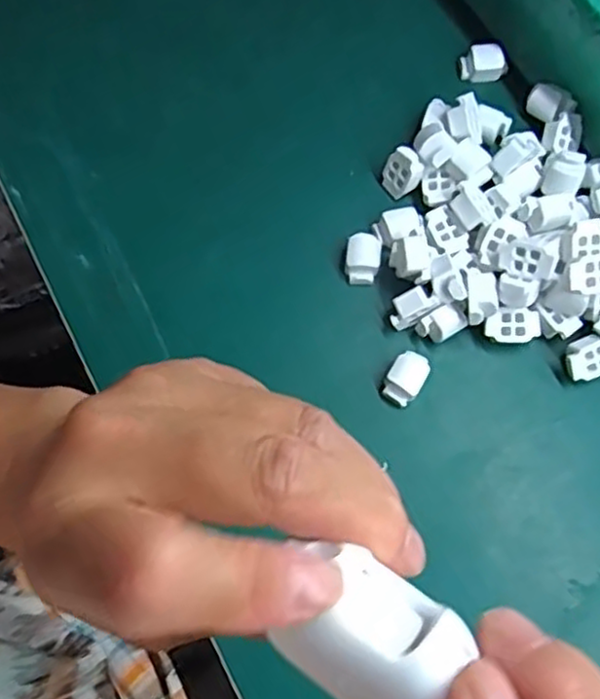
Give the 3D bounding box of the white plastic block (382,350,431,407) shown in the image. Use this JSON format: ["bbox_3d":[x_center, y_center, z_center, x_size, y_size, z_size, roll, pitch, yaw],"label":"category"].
[{"bbox_3d":[0.054,0.014,0.356,0.018,0.011,0.027,33,75,10],"label":"white plastic block"}]

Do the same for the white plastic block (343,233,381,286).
[{"bbox_3d":[0.033,-0.049,0.376,0.018,0.011,0.027,8,72,3],"label":"white plastic block"}]

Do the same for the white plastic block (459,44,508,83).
[{"bbox_3d":[0.108,-0.169,0.416,0.027,0.012,0.017,-13,73,-4],"label":"white plastic block"}]

